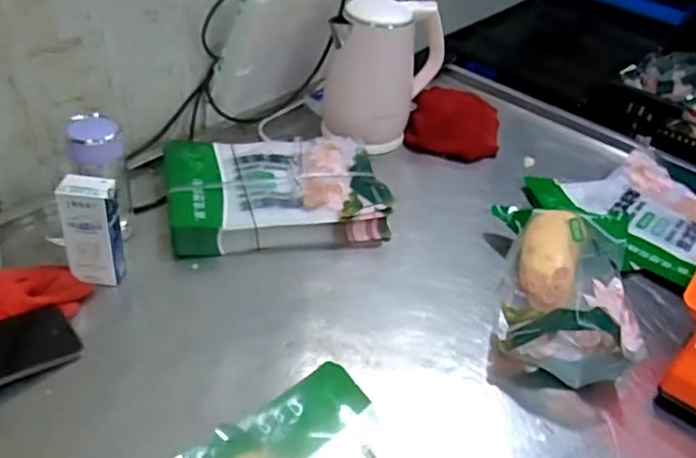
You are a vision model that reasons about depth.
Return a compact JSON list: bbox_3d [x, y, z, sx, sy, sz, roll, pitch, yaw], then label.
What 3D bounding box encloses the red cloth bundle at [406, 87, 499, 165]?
[{"bbox_3d":[0.193,-0.193,1.106,0.160,0.064,0.168,14,39,8],"label":"red cloth bundle"}]

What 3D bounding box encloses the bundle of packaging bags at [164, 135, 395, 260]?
[{"bbox_3d":[-0.105,-0.055,0.909,0.300,0.059,0.202,-4,40,-14],"label":"bundle of packaging bags"}]

